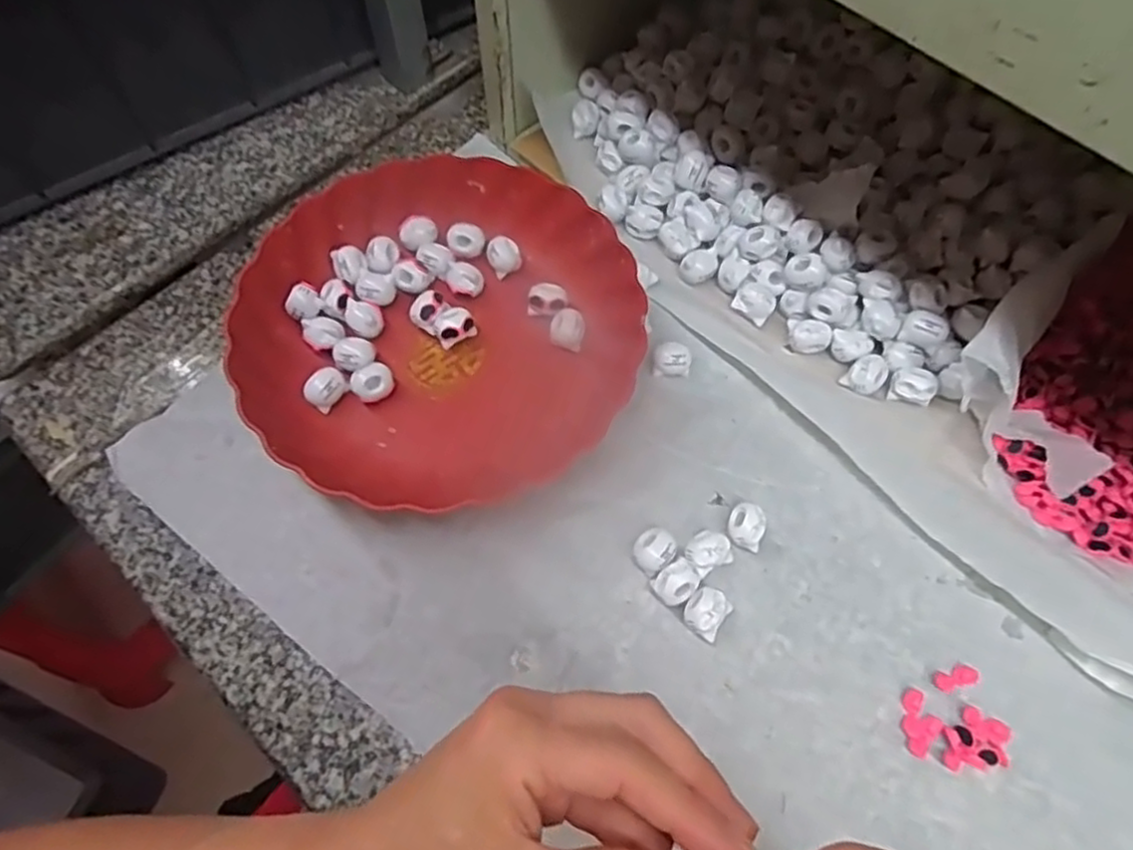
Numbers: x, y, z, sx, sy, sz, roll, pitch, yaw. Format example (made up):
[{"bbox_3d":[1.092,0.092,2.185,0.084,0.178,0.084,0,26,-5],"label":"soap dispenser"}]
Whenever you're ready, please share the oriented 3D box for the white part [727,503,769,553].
[{"bbox_3d":[0.103,0.059,0.404,0.021,0.019,0.024,18,66,7],"label":"white part"}]

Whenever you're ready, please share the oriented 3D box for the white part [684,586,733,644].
[{"bbox_3d":[0.076,0.104,0.384,0.023,0.019,0.024,30,68,12],"label":"white part"}]

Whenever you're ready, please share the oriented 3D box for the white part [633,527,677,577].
[{"bbox_3d":[0.050,0.071,0.397,0.024,0.014,0.022,0,65,-1],"label":"white part"}]

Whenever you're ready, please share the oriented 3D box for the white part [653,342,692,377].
[{"bbox_3d":[0.068,-0.042,0.449,0.024,0.012,0.019,-2,65,-2],"label":"white part"}]

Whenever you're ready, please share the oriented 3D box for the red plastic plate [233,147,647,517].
[{"bbox_3d":[-0.075,-0.069,0.443,0.234,0.045,0.232,0,65,-1],"label":"red plastic plate"}]

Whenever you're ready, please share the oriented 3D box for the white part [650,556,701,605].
[{"bbox_3d":[0.061,0.088,0.390,0.026,0.019,0.020,-36,71,-16],"label":"white part"}]

